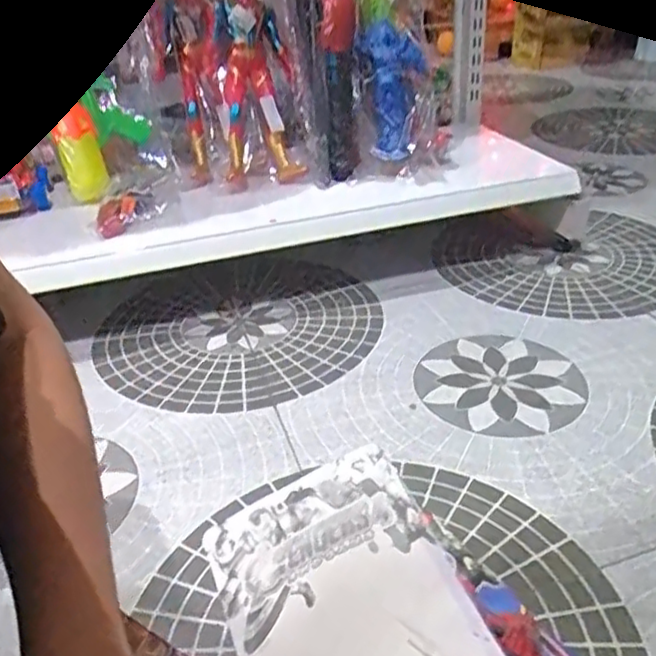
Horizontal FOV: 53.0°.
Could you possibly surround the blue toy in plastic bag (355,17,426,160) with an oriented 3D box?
[{"bbox_3d":[0.095,-0.338,0.951,0.091,0.195,0.060,-2,3,4],"label":"blue toy in plastic bag"}]

